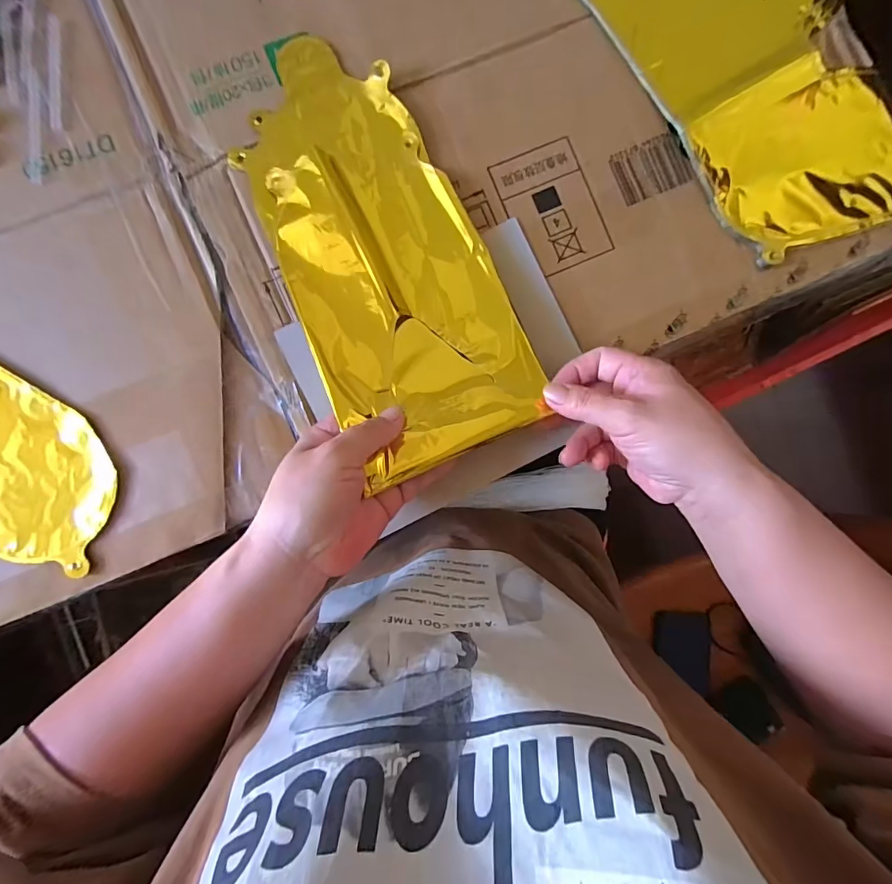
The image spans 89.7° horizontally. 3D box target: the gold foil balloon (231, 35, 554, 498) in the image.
[{"bbox_3d":[-0.045,-0.133,0.305,0.134,0.018,0.299,-24,84,-3],"label":"gold foil balloon"}]

